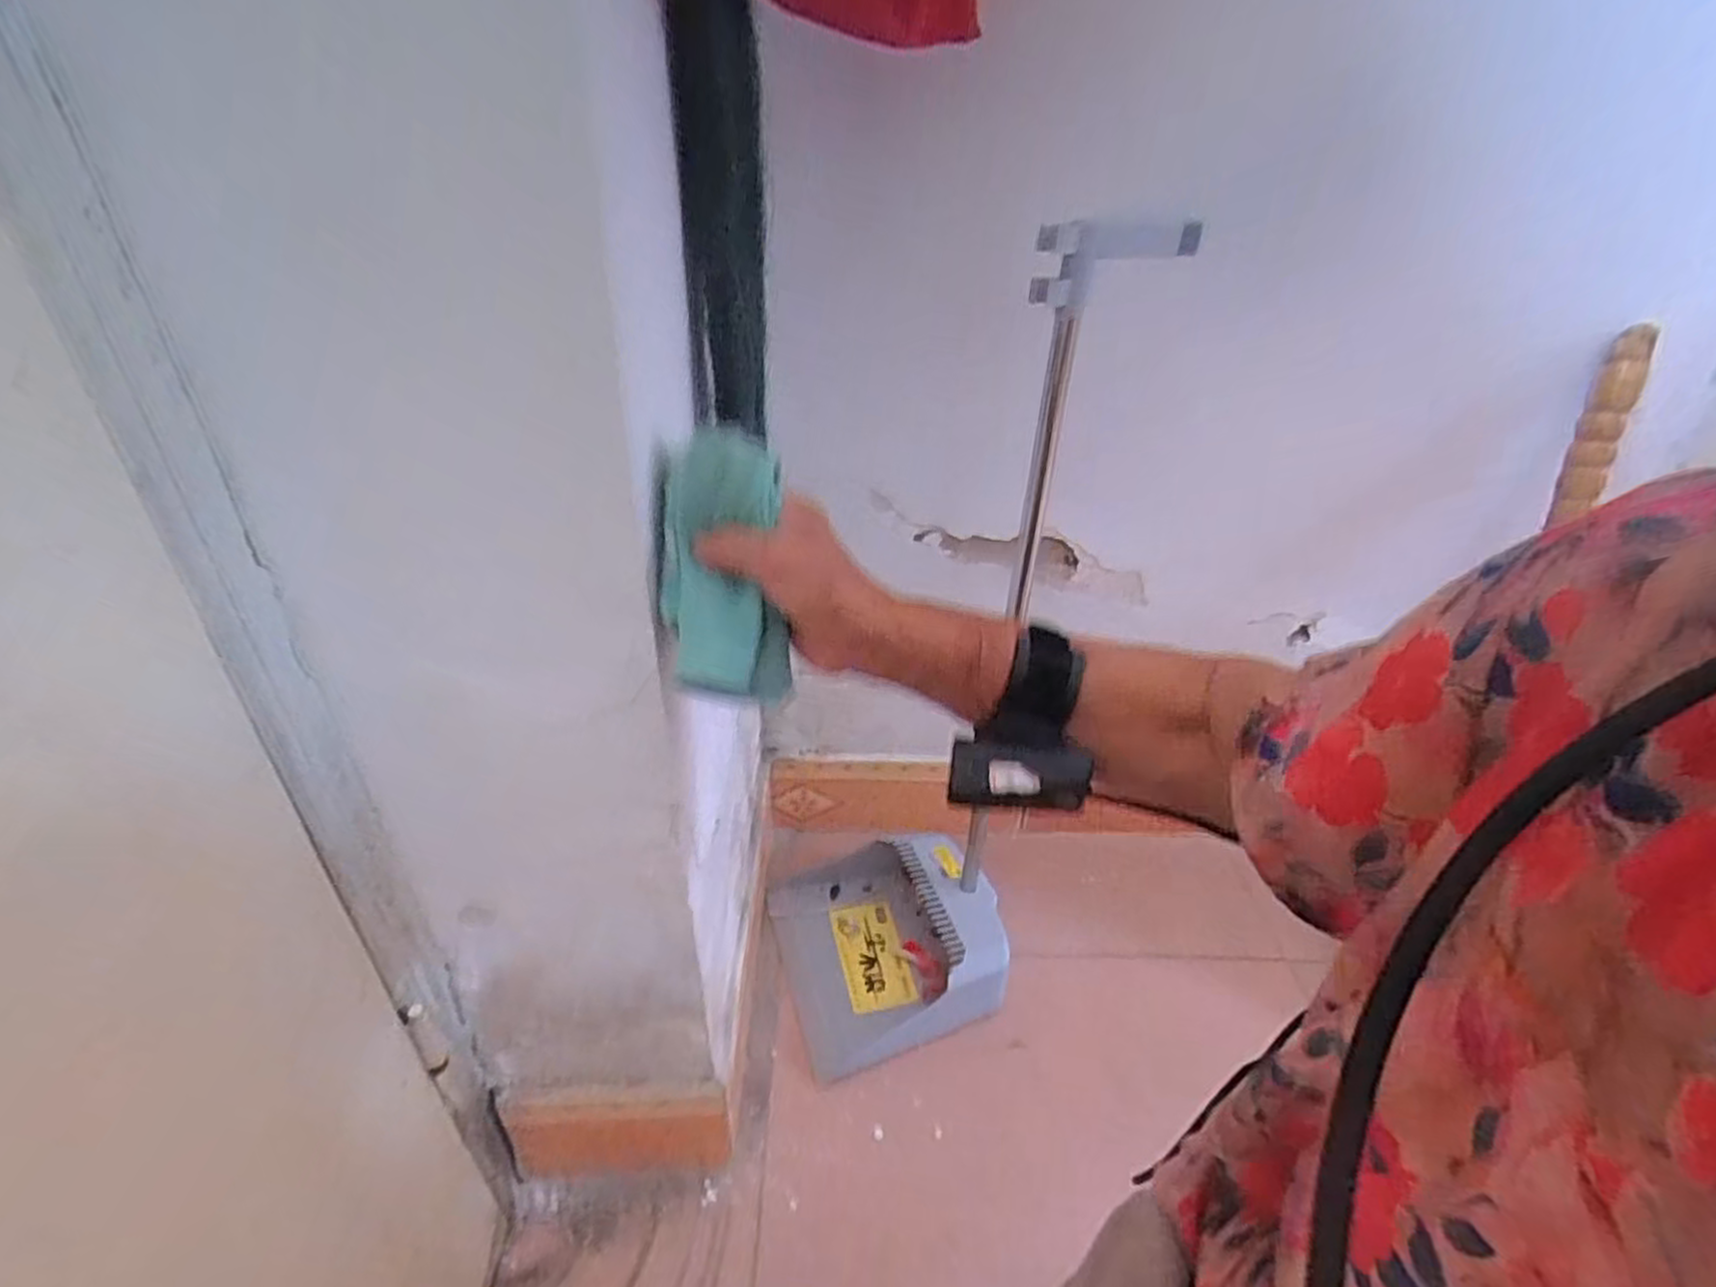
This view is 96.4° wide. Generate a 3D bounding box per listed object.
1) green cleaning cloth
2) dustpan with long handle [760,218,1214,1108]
[{"bbox_3d":[-0.072,-0.043,0.411,0.063,0.146,0.028,-3,-4,-10],"label":"green cleaning cloth"},{"bbox_3d":[0.087,0.040,0.712,0.294,0.750,0.243,-7,33,-16],"label":"dustpan with long handle"}]

